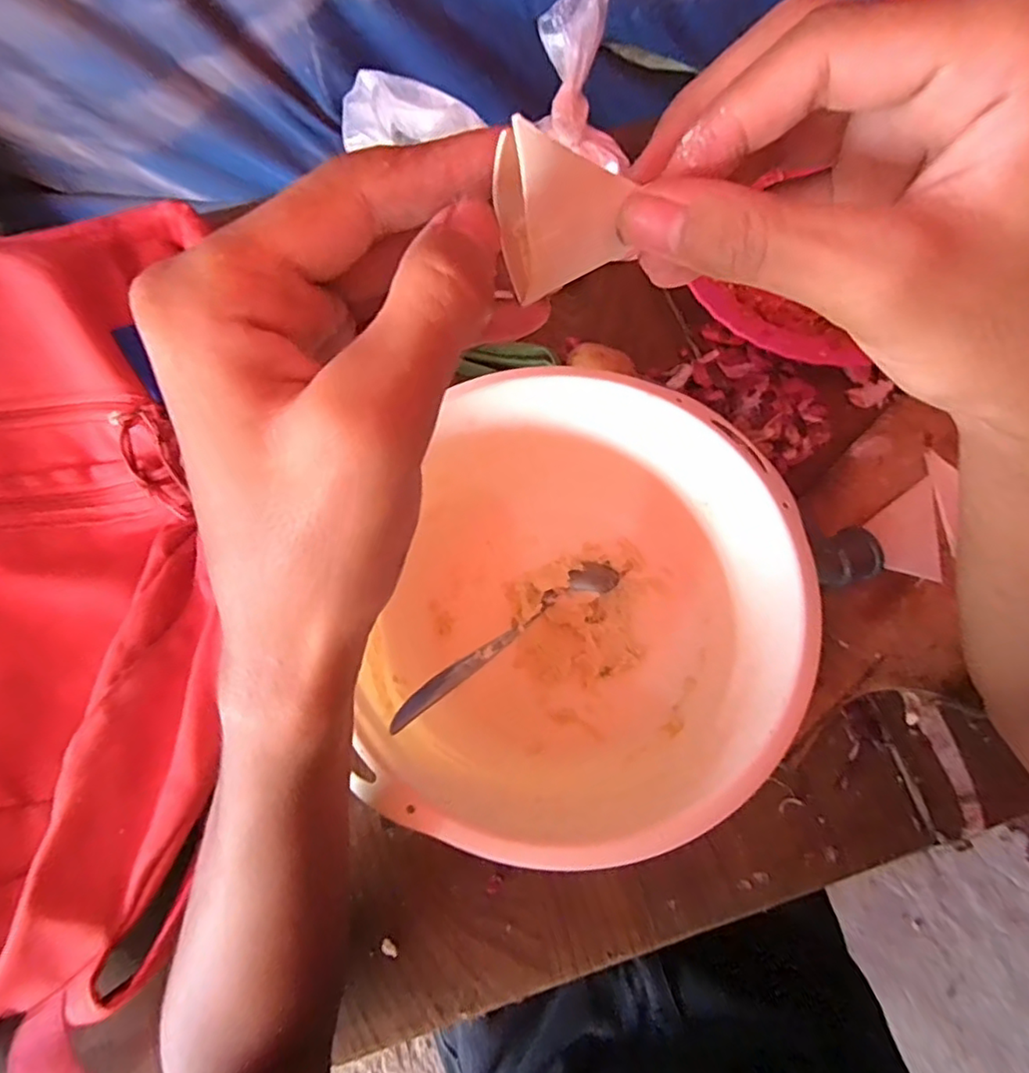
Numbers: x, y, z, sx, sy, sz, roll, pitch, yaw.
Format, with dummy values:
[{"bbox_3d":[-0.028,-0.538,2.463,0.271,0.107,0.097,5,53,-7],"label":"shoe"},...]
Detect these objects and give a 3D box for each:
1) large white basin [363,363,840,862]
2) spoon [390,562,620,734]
[{"bbox_3d":[0.030,0.044,0.343,0.223,0.105,0.242,16,69,6],"label":"large white basin"},{"bbox_3d":[0.002,0.055,0.339,0.169,0.017,0.023,-31,71,-30],"label":"spoon"}]

